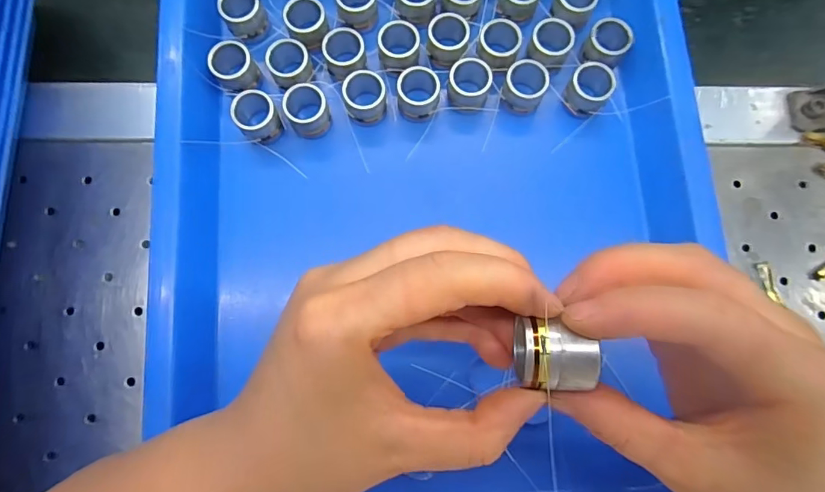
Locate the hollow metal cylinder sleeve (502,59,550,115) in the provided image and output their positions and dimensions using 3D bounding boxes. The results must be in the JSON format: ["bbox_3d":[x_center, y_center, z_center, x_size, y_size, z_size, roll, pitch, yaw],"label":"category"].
[{"bbox_3d":[0.068,-0.096,0.289,0.025,0.022,0.029,26,80,5],"label":"hollow metal cylinder sleeve"}]

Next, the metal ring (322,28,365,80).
[{"bbox_3d":[-0.041,-0.116,0.288,0.024,0.019,0.023,0,79,0],"label":"metal ring"}]

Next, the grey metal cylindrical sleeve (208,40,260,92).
[{"bbox_3d":[-0.107,-0.107,0.287,0.023,0.020,0.024,0,79,0],"label":"grey metal cylindrical sleeve"}]

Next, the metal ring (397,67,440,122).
[{"bbox_3d":[0.003,-0.091,0.285,0.024,0.019,0.028,-6,79,-1],"label":"metal ring"}]

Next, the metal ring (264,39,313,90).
[{"bbox_3d":[-0.073,-0.108,0.287,0.024,0.019,0.025,0,79,0],"label":"metal ring"}]

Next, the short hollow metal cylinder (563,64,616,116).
[{"bbox_3d":[0.106,-0.093,0.288,0.024,0.023,0.025,0,79,0],"label":"short hollow metal cylinder"}]

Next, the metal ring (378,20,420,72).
[{"bbox_3d":[-0.008,-0.119,0.288,0.025,0.019,0.026,0,79,0],"label":"metal ring"}]

